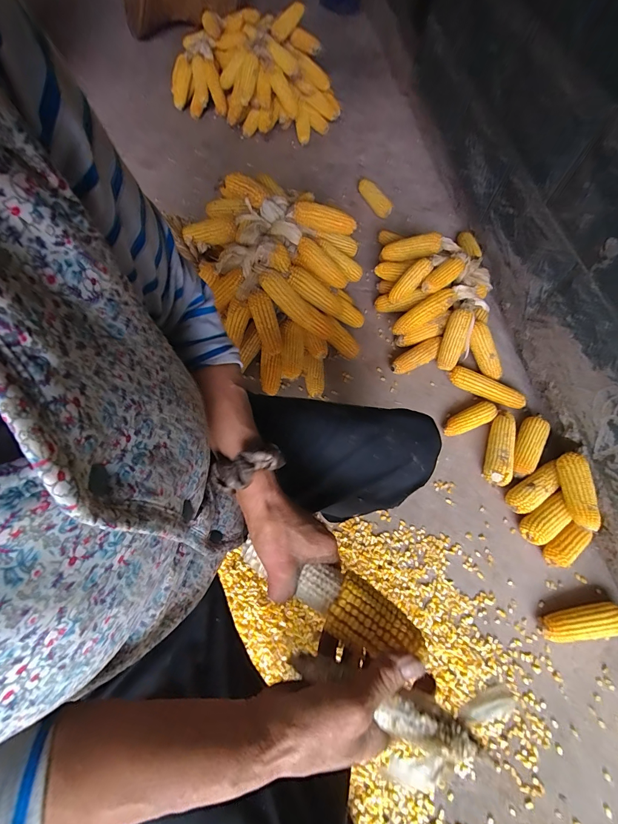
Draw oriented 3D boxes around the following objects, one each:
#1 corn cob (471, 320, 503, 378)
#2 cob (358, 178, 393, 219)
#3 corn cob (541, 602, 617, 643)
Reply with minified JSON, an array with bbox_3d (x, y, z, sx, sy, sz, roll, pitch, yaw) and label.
[{"bbox_3d":[0.488,-0.168,0.958,0.047,0.046,0.158,-21,94,-9],"label":"corn cob"},{"bbox_3d":[0.247,-0.791,1.278,0.058,0.054,0.194,-23,68,-13],"label":"cob"},{"bbox_3d":[0.573,0.441,0.723,0.171,0.058,0.059,-8,65,-3],"label":"corn cob"}]

